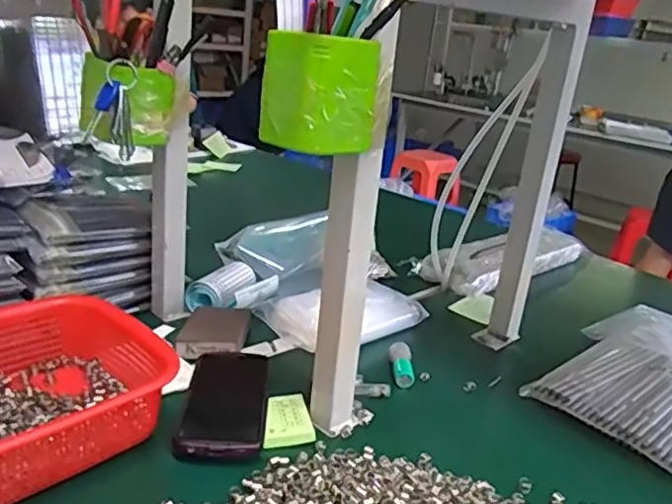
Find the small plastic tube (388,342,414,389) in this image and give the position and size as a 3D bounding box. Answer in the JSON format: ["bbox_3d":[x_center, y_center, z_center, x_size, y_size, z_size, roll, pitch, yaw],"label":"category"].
[{"bbox_3d":[0.075,0.126,0.717,0.025,0.017,0.061,5,33,-4],"label":"small plastic tube"}]

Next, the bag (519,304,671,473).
[{"bbox_3d":[0.387,0.142,0.767,0.333,0.032,0.204,-13,27,-42],"label":"bag"}]

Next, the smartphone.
[{"bbox_3d":[-0.107,0.142,0.615,0.078,0.016,0.167,5,20,-4],"label":"smartphone"}]

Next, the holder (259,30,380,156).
[{"bbox_3d":[-0.012,-0.119,0.473,0.068,0.078,0.064,-13,27,-43],"label":"holder"}]

